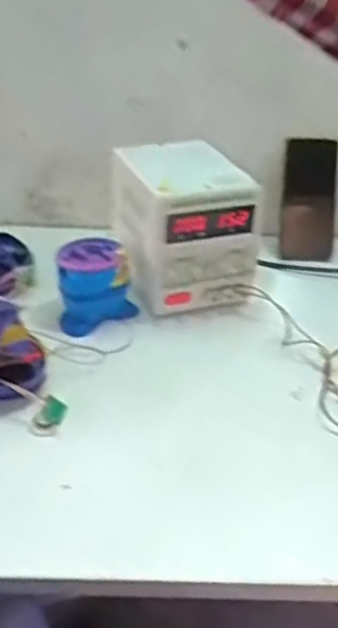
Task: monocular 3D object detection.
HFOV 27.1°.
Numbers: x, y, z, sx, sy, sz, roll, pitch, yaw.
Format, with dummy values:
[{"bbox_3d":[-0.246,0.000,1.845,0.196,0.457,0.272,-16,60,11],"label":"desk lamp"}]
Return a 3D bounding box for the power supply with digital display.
[{"bbox_3d":[0.012,-0.111,0.857,0.147,0.151,0.165,-8,33,-16],"label":"power supply with digital display"}]

